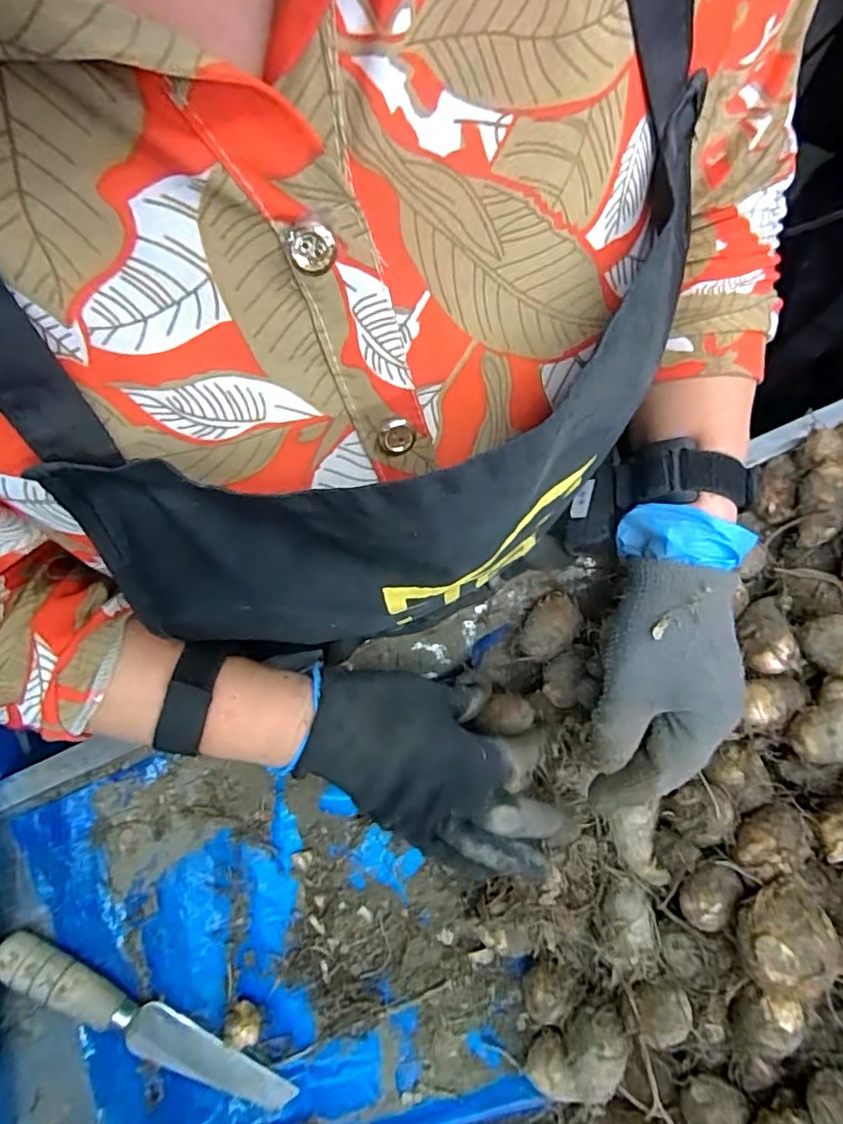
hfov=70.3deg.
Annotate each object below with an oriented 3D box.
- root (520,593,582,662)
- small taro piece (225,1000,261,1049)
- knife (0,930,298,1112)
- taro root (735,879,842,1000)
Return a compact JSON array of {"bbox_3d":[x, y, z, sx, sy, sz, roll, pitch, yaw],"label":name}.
[{"bbox_3d":[0.089,0.047,0.426,0.033,0.034,0.048,41,81,8],"label":"root"},{"bbox_3d":[-0.113,0.291,0.379,0.019,0.019,0.021,-10,78,-2],"label":"small taro piece"},{"bbox_3d":[-0.178,0.295,0.377,0.202,0.023,0.028,26,79,5],"label":"knife"},{"bbox_3d":[0.186,0.194,0.309,0.048,0.035,0.043,-26,79,-6],"label":"taro root"}]

